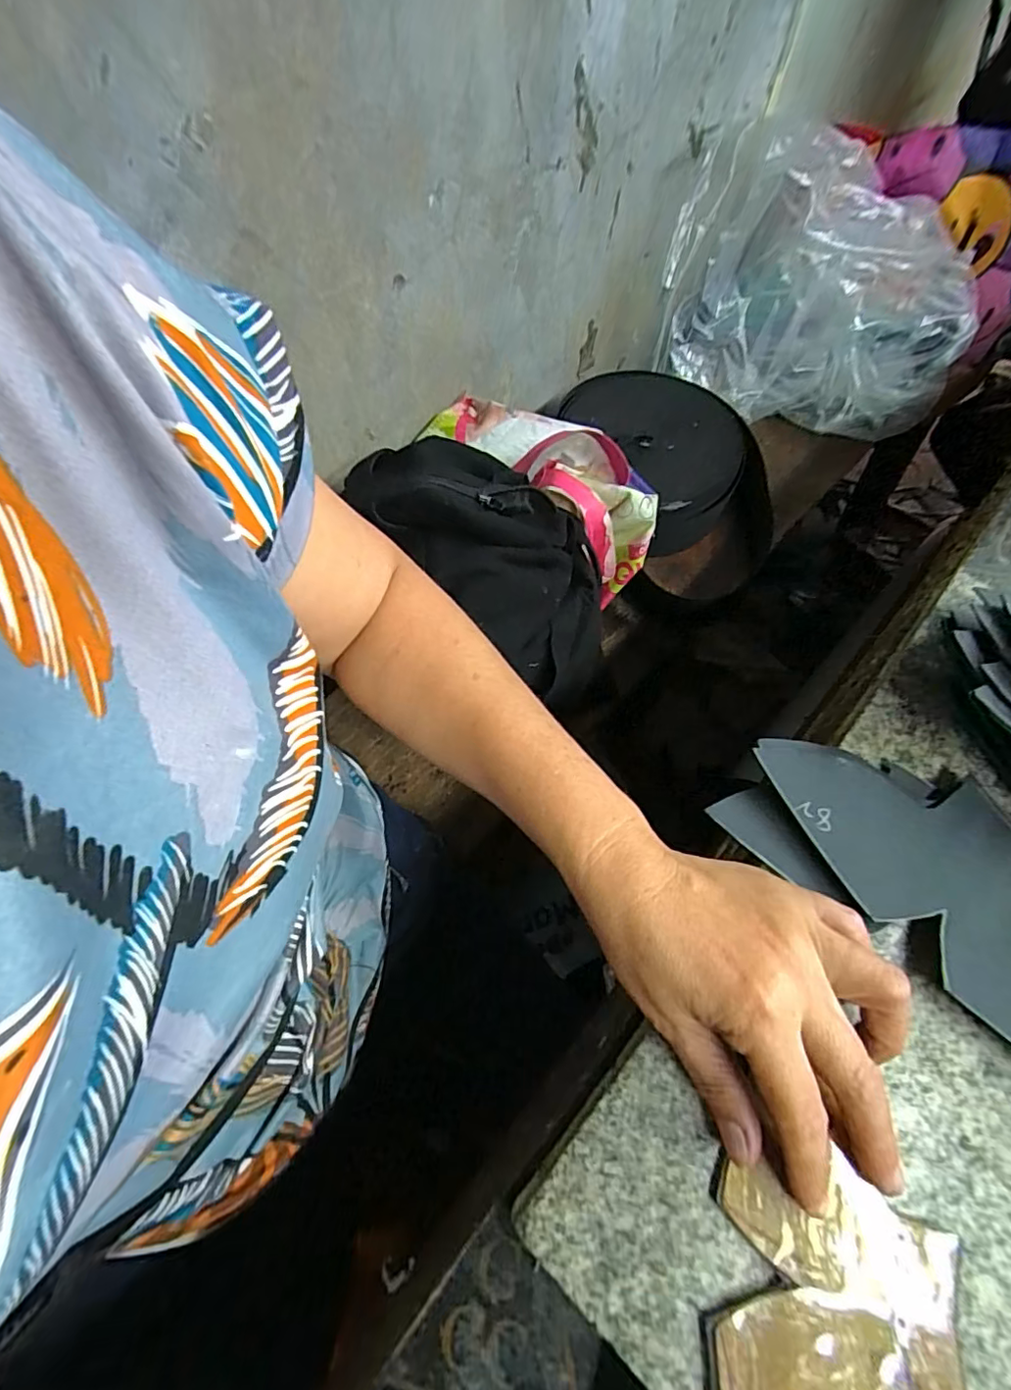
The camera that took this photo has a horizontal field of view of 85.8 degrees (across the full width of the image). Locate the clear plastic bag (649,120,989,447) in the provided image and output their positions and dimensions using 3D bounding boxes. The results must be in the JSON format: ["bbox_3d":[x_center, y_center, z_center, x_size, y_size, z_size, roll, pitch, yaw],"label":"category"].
[{"bbox_3d":[0.366,-0.478,0.632,0.350,0.212,0.207,11,67,7],"label":"clear plastic bag"}]

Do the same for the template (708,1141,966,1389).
[{"bbox_3d":[0.118,0.235,0.193,0.085,0.006,0.103,11,67,7],"label":"template"}]

